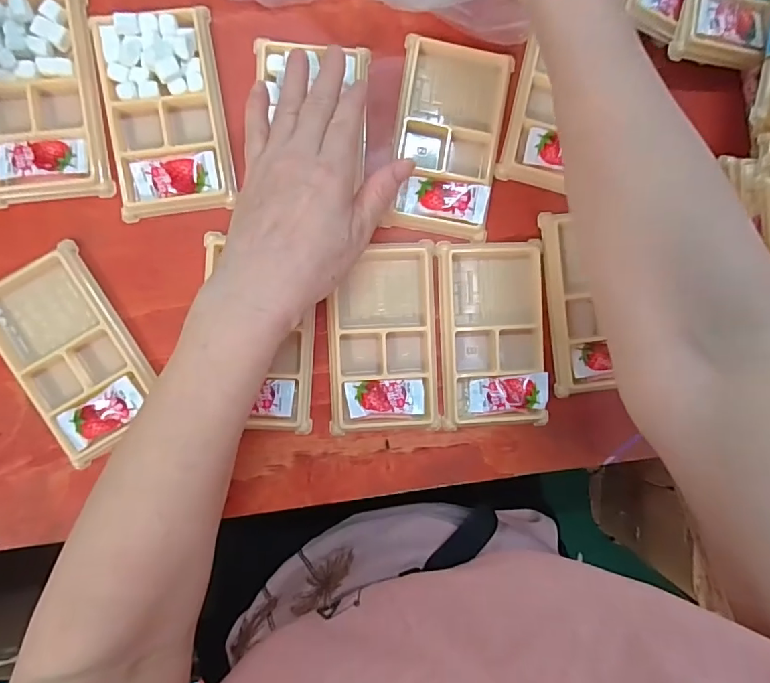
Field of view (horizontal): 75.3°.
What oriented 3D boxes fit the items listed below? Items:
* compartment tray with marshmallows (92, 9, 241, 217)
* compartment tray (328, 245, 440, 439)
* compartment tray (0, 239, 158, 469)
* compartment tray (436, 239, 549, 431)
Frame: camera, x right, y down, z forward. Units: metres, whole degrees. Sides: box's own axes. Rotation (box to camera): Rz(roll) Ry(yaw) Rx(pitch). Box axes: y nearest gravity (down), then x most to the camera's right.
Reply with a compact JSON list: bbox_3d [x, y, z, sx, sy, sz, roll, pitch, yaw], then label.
[{"bbox_3d":[-0.149,-0.156,0.339,0.075,0.013,0.131,-8,94,-6],"label":"compartment tray with marshmallows"},{"bbox_3d":[0.000,-0.001,0.361,0.079,0.012,0.136,-2,93,-6],"label":"compartment tray"},{"bbox_3d":[-0.213,0.008,0.340,0.073,0.013,0.132,-31,96,-4],"label":"compartment tray"},{"bbox_3d":[0.081,-0.004,0.368,0.078,0.013,0.136,-3,93,-6],"label":"compartment tray"}]

